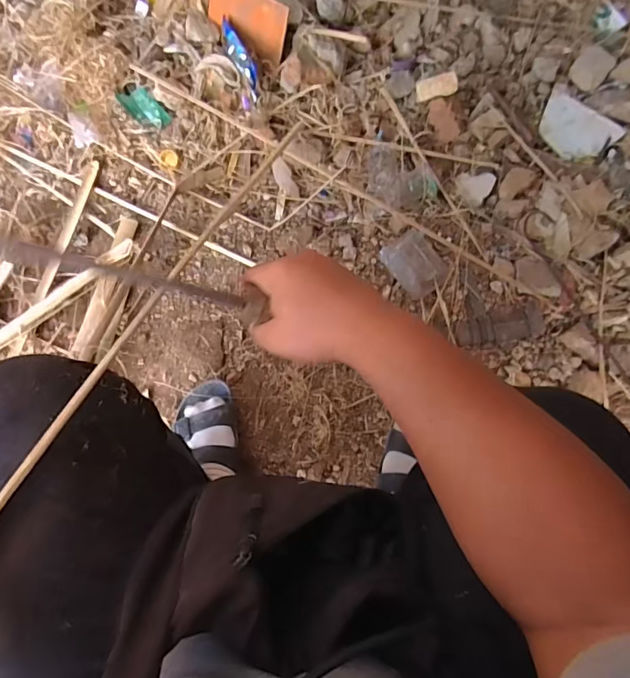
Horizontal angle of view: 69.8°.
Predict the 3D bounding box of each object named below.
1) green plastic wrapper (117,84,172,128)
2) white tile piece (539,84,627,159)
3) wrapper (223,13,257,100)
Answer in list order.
[{"bbox_3d":[-0.350,-0.473,0.928,0.117,0.015,0.056,41,79,10],"label":"green plastic wrapper"},{"bbox_3d":[0.542,-0.456,0.956,0.129,0.006,0.173,-31,70,-1],"label":"white tile piece"},{"bbox_3d":[-0.155,-0.579,0.918,0.026,0.052,0.196,-24,74,-6],"label":"wrapper"}]

